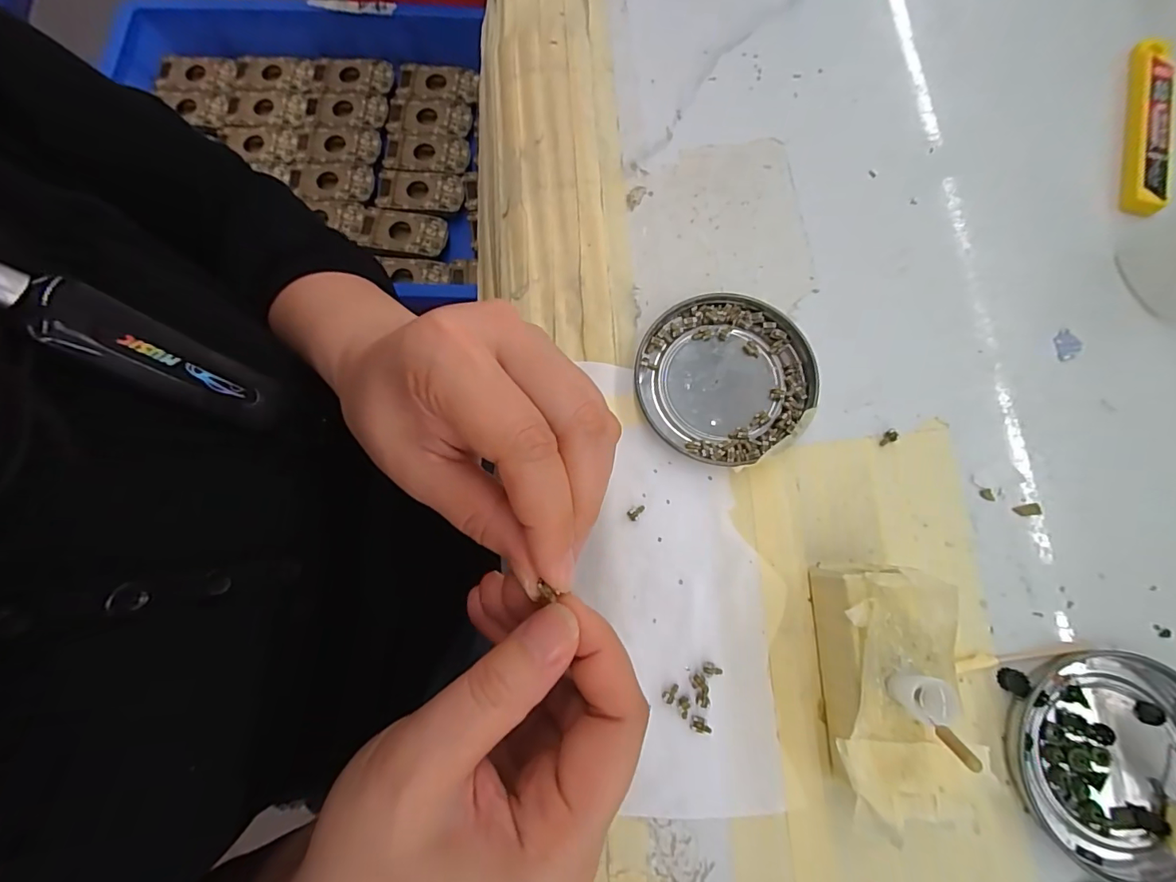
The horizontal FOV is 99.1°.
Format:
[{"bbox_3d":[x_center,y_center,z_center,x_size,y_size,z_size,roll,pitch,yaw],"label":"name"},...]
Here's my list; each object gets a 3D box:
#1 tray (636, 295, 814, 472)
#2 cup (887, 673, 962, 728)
[{"bbox_3d":[0.061,-0.029,0.230,0.076,0.010,0.076,0,76,2],"label":"tray"},{"bbox_3d":[0.107,0.082,0.162,0.011,0.022,0.013,15,78,4],"label":"cup"}]

